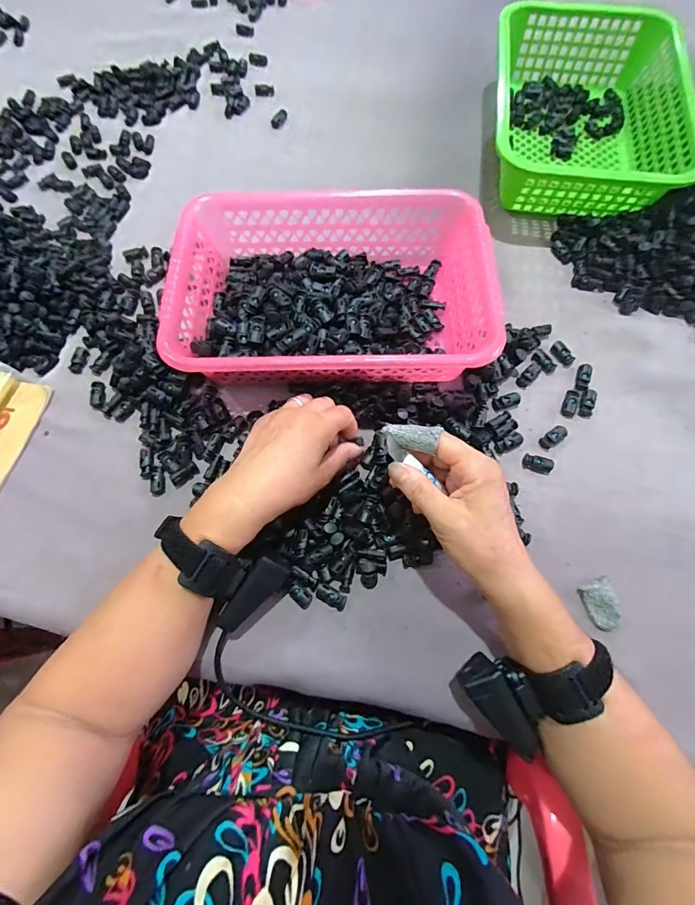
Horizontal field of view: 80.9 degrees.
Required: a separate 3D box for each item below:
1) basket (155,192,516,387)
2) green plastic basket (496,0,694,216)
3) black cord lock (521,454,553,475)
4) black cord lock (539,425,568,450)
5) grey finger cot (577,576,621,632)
[{"bbox_3d":[-0.014,-0.163,0.425,0.299,0.086,0.200,0,71,2],"label":"basket"},{"bbox_3d":[0.292,-0.432,0.516,0.220,0.080,0.295,7,71,4],"label":"green plastic basket"},{"bbox_3d":[0.189,0.011,0.404,0.028,0.010,0.015,20,72,8],"label":"black cord lock"},{"bbox_3d":[0.210,-0.016,0.413,0.032,0.008,0.015,-37,74,-11],"label":"black cord lock"},{"bbox_3d":[0.225,0.133,0.357,0.028,0.012,0.040,-20,71,-5],"label":"grey finger cot"}]

